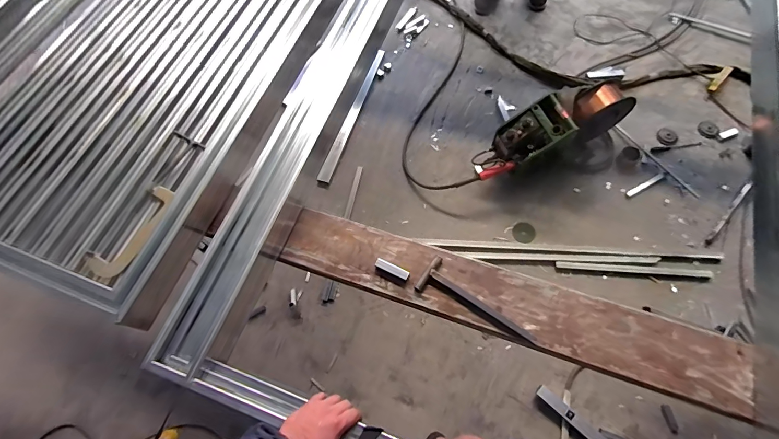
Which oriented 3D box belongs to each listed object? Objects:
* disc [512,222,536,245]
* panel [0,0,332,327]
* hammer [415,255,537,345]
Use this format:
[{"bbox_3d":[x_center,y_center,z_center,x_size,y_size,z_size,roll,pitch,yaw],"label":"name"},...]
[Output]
[{"bbox_3d":[0.569,0.053,1.634,0.091,0.013,0.093,-2,66,4],"label":"disc"},{"bbox_3d":[-0.743,-0.862,1.334,1.176,0.082,2.138,15,67,13],"label":"panel"},{"bbox_3d":[0.196,0.183,0.856,0.273,0.025,0.092,31,72,17],"label":"hammer"}]

